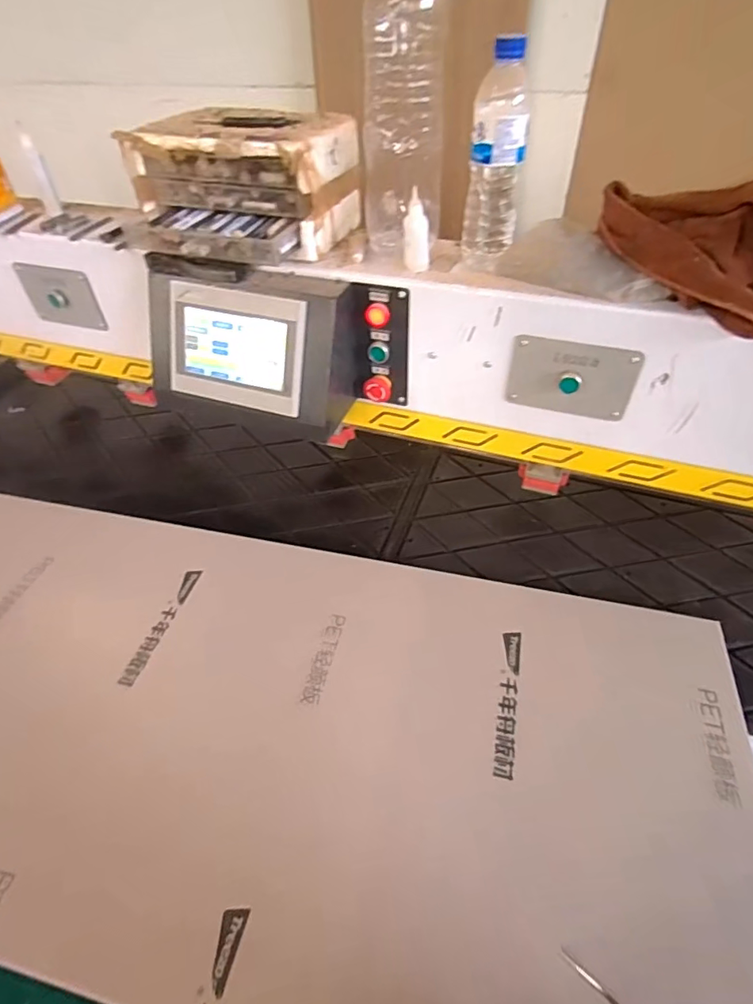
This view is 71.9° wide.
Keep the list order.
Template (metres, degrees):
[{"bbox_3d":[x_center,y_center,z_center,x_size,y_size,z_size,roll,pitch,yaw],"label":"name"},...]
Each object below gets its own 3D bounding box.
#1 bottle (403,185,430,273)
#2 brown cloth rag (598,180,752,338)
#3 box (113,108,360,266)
[{"bbox_3d":[0.050,-0.334,0.642,0.025,0.086,0.028,-12,47,-9],"label":"bottle"},{"bbox_3d":[0.342,-0.289,0.568,0.080,0.116,0.229,-32,53,-25],"label":"brown cloth rag"},{"bbox_3d":[-0.192,-0.420,0.691,0.279,0.127,0.213,18,49,19],"label":"box"}]

